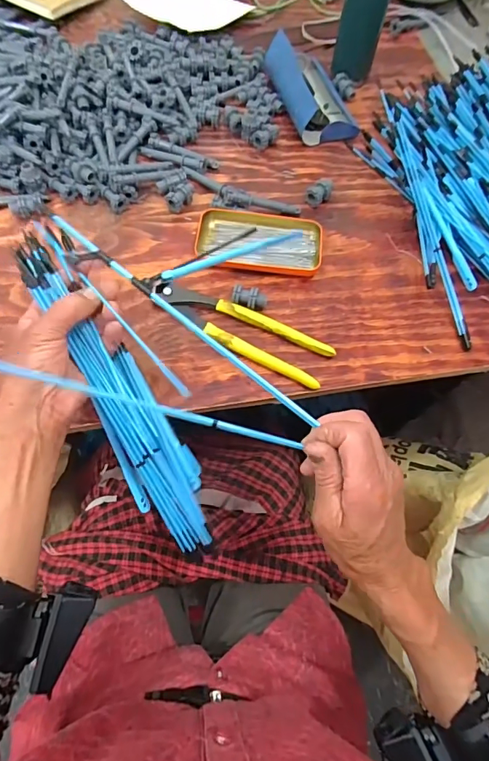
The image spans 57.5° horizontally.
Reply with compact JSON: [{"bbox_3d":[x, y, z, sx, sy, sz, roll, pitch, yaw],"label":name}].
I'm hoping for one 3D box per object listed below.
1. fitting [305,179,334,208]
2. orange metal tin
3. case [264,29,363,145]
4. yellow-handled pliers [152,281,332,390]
[{"bbox_3d":[0.095,-0.237,0.563,0.021,0.024,0.035,42,69,15],"label":"fitting"},{"bbox_3d":[0.018,-0.167,0.527,0.145,0.018,0.081,6,65,-1],"label":"orange metal tin"},{"bbox_3d":[0.096,-0.414,0.624,0.090,0.053,0.168,-14,67,-10],"label":"case"},{"bbox_3d":[-0.007,-0.053,0.475,0.200,0.016,0.053,24,66,8],"label":"yellow-handled pliers"}]

